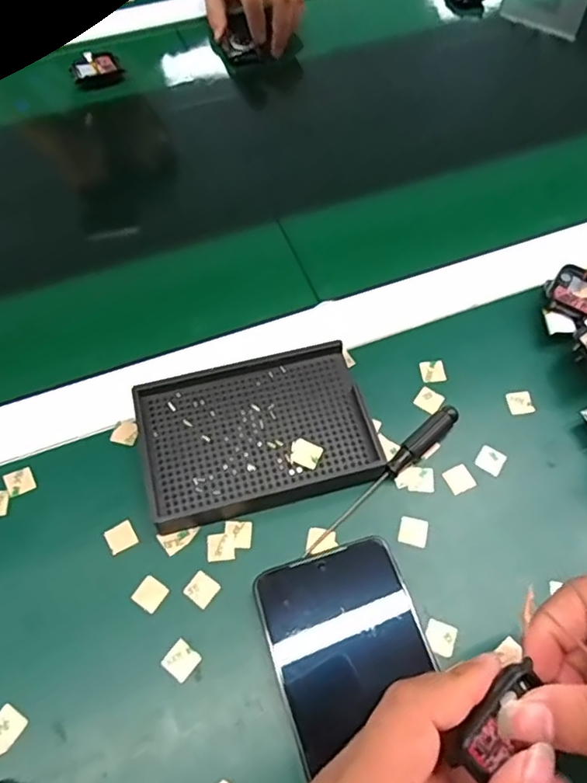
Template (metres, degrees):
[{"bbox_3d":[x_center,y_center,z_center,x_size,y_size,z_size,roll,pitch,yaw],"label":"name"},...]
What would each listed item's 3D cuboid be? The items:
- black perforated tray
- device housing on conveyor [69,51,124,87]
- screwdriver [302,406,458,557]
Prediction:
[{"bbox_3d":[-0.023,0.024,0.368,0.135,0.019,0.094,-13,61,-7],"label":"black perforated tray"},{"bbox_3d":[-0.191,-0.313,0.579,0.048,0.009,0.042,-19,62,-11],"label":"device housing on conveyor"},{"bbox_3d":[0.054,0.052,0.356,0.126,0.013,0.013,-40,68,-20],"label":"screwdriver"}]

